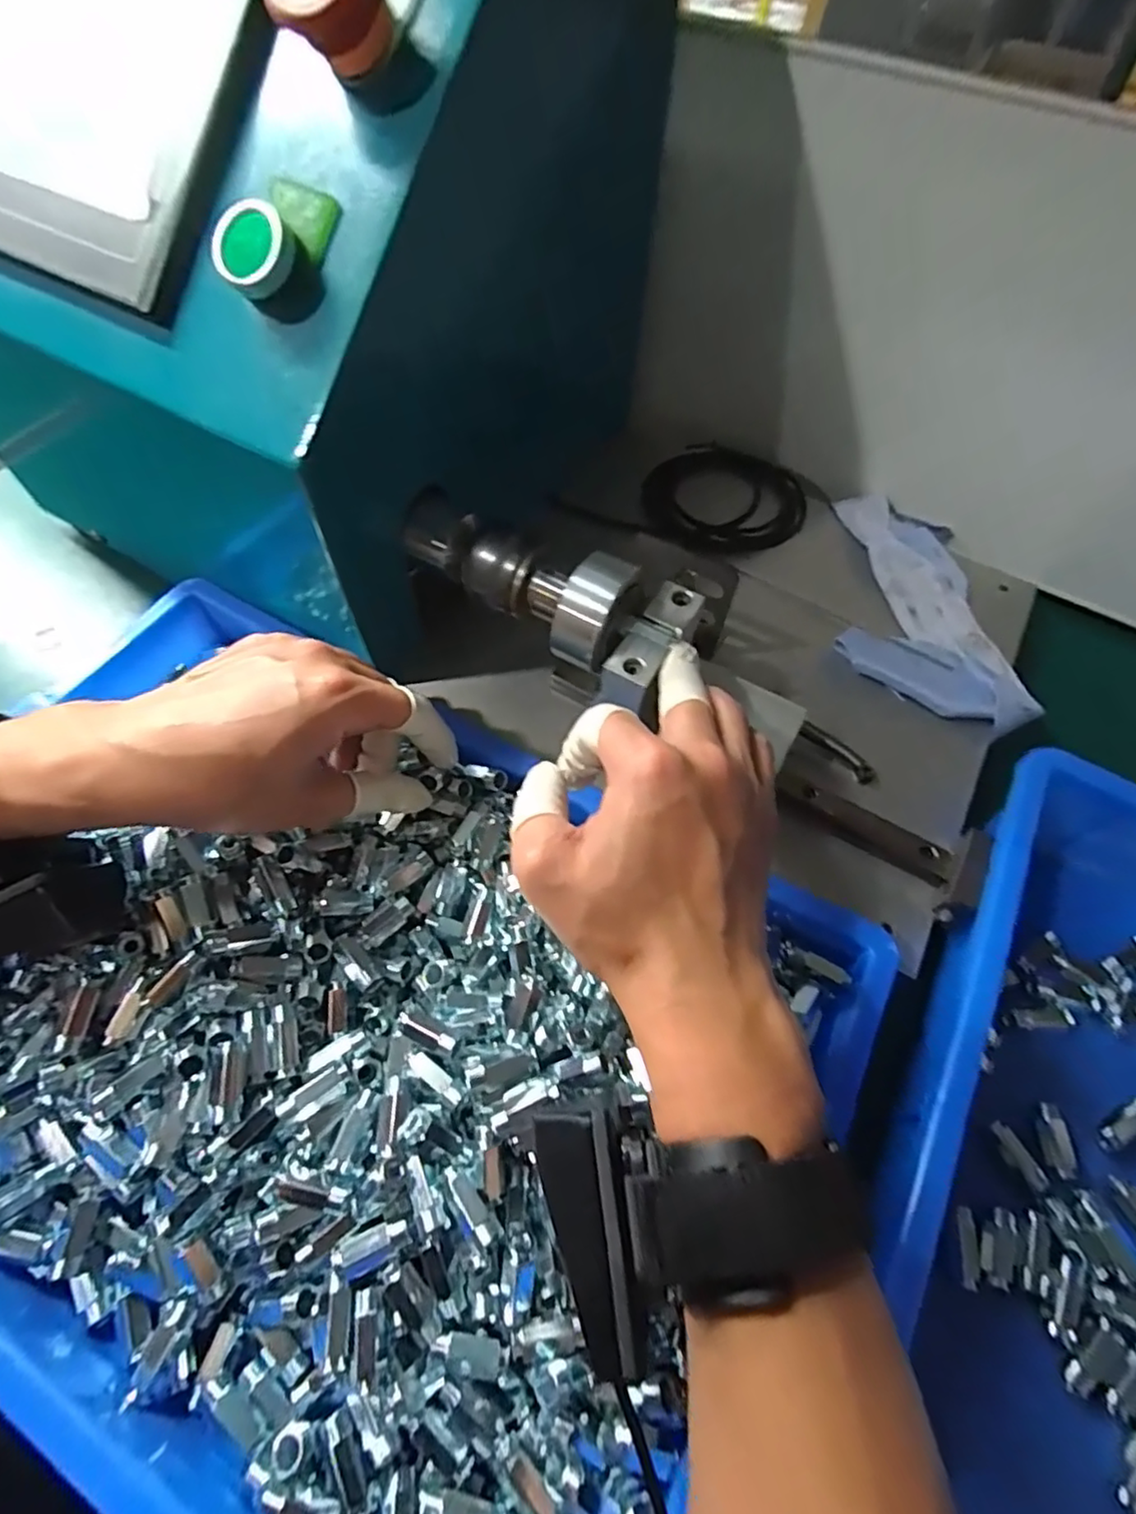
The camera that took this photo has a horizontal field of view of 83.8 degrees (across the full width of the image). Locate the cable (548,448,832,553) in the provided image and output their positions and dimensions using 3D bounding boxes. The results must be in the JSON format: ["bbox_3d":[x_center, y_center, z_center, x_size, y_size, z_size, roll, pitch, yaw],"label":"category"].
[{"bbox_3d":[0.112,-0.187,0.454,0.113,0.011,0.101,8,61,2],"label":"cable"}]

